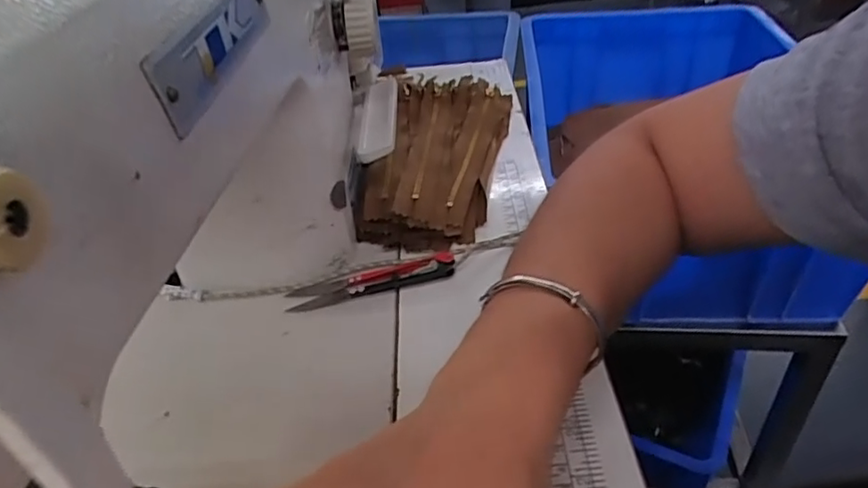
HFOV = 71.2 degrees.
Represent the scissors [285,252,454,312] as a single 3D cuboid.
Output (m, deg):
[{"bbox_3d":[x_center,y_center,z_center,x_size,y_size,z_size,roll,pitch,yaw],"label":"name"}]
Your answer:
[{"bbox_3d":[-0.039,0.023,0.383,0.103,0.008,0.025,-12,37,-9],"label":"scissors"}]

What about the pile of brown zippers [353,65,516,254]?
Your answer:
[{"bbox_3d":[0.007,-0.078,0.496,0.106,0.035,0.233,2,37,9],"label":"pile of brown zippers"}]

